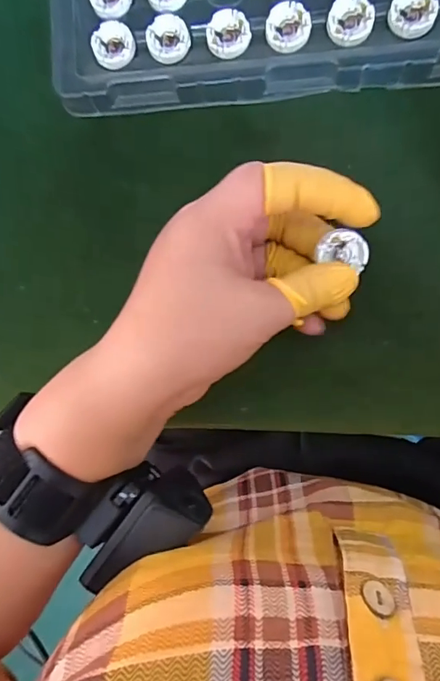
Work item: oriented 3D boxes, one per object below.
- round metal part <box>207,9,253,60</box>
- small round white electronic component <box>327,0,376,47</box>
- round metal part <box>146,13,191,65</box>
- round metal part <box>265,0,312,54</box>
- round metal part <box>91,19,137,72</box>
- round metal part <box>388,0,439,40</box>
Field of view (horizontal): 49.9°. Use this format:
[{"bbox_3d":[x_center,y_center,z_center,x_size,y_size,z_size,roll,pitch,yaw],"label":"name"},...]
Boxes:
[{"bbox_3d":[0.004,-0.162,0.249,0.023,0.004,0.024,0,89,7],"label":"round metal part"},{"bbox_3d":[0.067,-0.164,0.241,0.022,0.005,0.024,0,89,7],"label":"small round white electronic component"},{"bbox_3d":[-0.028,-0.161,0.253,0.023,0.004,0.025,0,89,7],"label":"round metal part"},{"bbox_3d":[0.036,-0.163,0.246,0.023,0.004,0.024,-4,88,7],"label":"round metal part"},{"bbox_3d":[-0.058,-0.161,0.257,0.023,0.004,0.026,-6,88,7],"label":"round metal part"},{"bbox_3d":[0.097,-0.165,0.238,0.023,0.004,0.024,0,89,7],"label":"round metal part"}]

